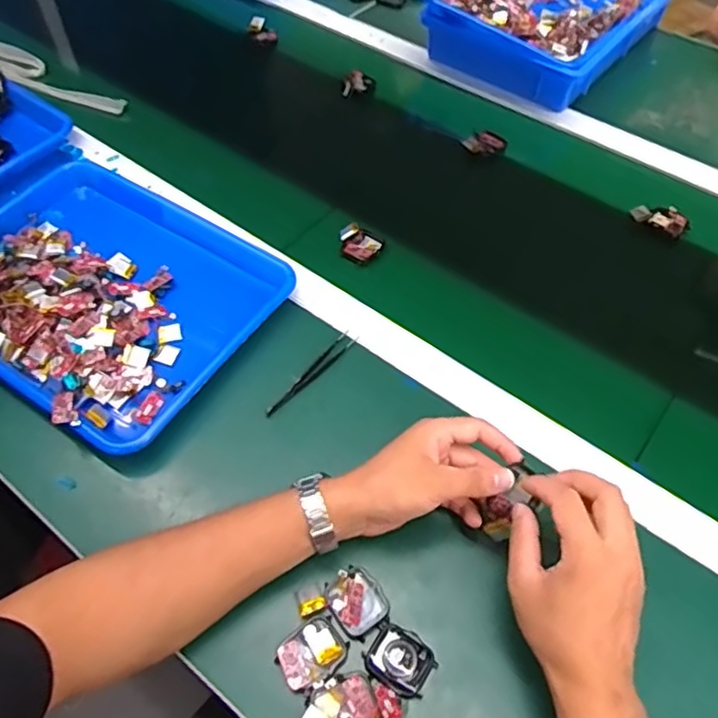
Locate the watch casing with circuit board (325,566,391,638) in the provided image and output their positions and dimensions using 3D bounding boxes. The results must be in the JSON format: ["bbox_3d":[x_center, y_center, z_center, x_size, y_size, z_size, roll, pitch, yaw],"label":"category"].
[{"bbox_3d":[-0.001,0.183,0.462,0.040,0.006,0.045,-35,62,-21],"label":"watch casing with circuit board"}]

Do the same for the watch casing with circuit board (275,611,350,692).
[{"bbox_3d":[-0.035,0.211,0.440,0.048,0.007,0.040,-35,62,-21],"label":"watch casing with circuit board"}]

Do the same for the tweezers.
[{"bbox_3d":[-0.043,0.015,0.578,0.016,0.012,0.116,34,62,21],"label":"tweezers"}]

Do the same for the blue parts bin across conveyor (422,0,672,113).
[{"bbox_3d":[0.272,-0.518,0.890,0.269,0.081,0.331,34,62,21],"label":"blue parts bin across conveyor"}]

